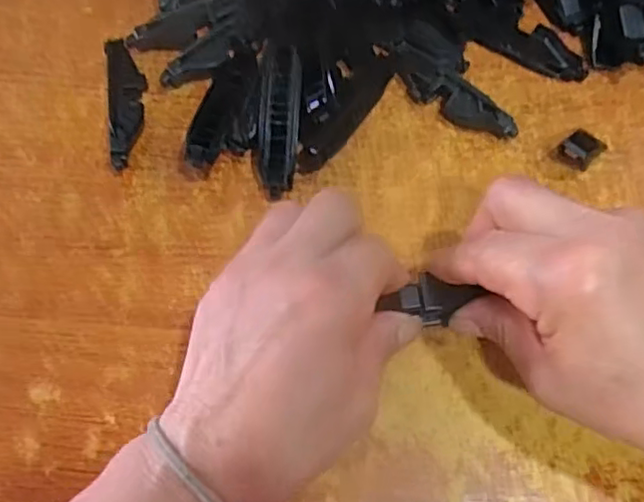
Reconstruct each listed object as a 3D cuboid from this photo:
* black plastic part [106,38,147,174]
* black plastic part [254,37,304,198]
[{"bbox_3d":[-0.106,-0.081,0.355,0.019,0.017,0.078,-8,65,-4],"label":"black plastic part"},{"bbox_3d":[-0.023,-0.068,0.339,0.022,0.010,0.080,2,83,1],"label":"black plastic part"}]

